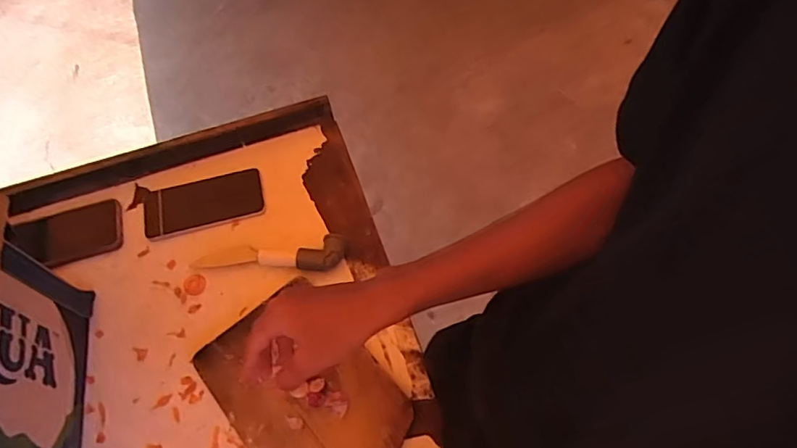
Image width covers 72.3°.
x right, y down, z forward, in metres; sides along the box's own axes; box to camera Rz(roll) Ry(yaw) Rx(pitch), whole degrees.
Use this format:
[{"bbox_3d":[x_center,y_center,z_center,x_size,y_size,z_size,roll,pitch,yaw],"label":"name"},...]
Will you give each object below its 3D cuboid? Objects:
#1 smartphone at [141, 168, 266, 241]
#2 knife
[{"bbox_3d":[-0.272,-0.029,0.757,0.165,0.004,0.081,-14,62,-4],"label":"smartphone"},{"bbox_3d":[-0.168,0.038,0.702,0.197,0.020,0.047,-1,61,3],"label":"knife"}]

